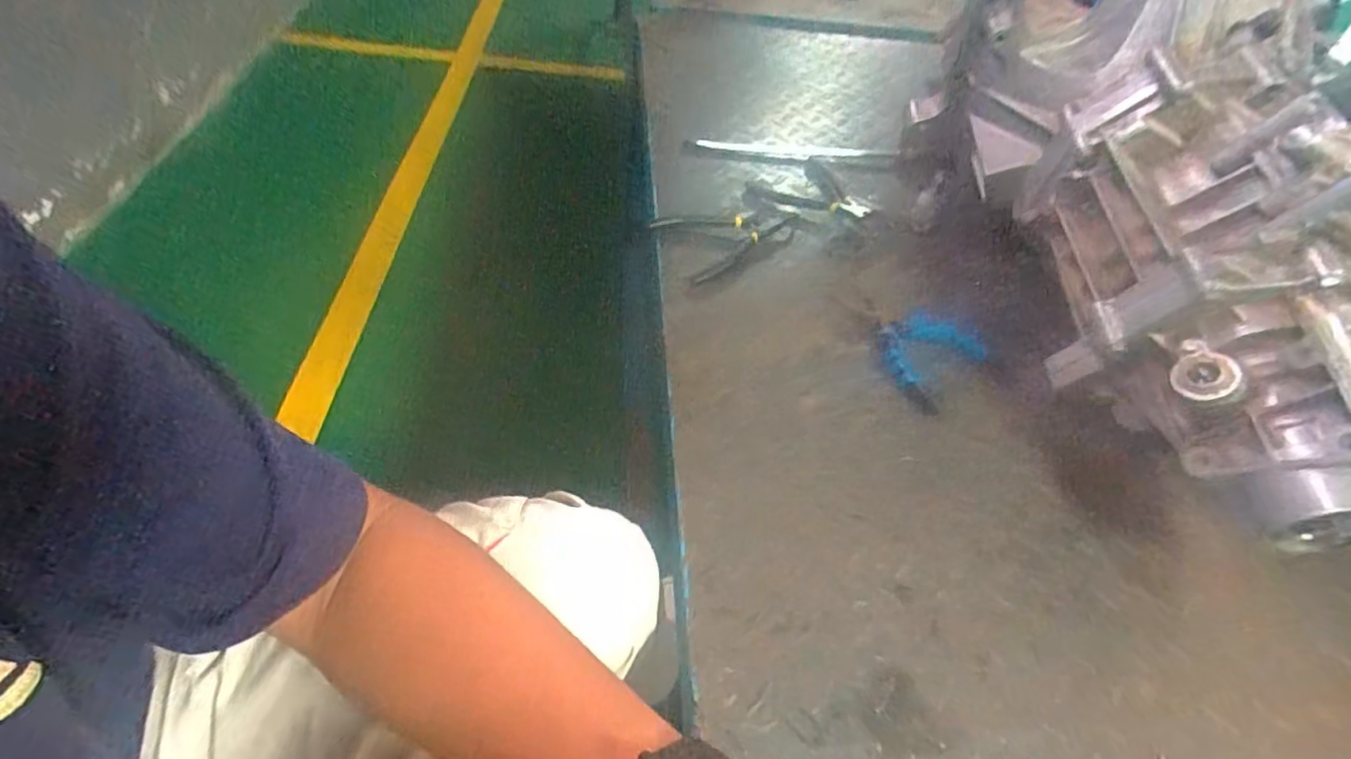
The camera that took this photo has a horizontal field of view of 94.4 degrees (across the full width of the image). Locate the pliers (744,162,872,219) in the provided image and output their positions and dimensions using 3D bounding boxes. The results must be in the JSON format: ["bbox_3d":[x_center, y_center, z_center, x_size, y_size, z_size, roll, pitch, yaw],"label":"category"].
[{"bbox_3d":[0.151,-0.218,0.711,0.133,0.018,0.099,14,49,4],"label":"pliers"}]

